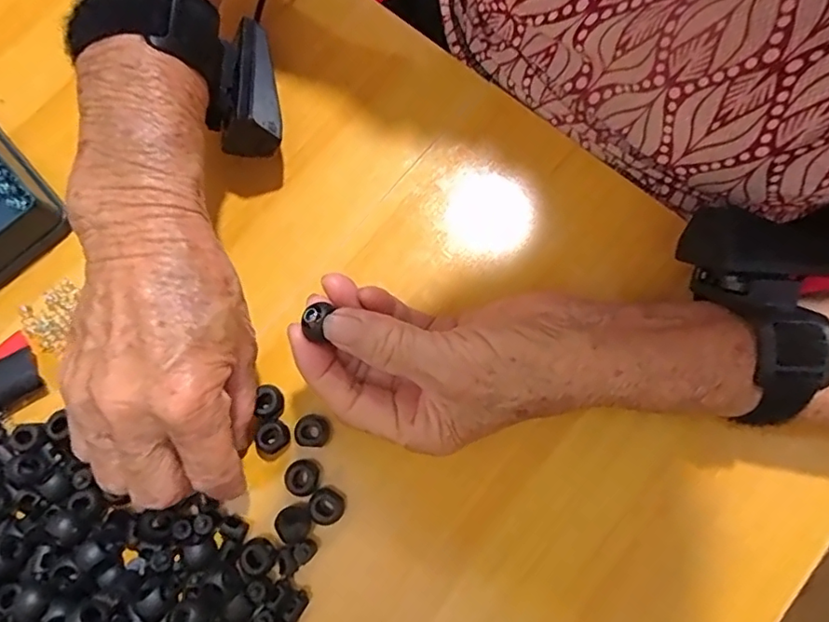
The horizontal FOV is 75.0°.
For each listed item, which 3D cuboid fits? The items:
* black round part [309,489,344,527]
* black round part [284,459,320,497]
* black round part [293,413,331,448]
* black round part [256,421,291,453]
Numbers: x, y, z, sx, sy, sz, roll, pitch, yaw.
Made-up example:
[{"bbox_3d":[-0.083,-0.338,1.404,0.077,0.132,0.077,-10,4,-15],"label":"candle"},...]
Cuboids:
[{"bbox_3d":[-0.045,0.101,0.279,0.017,0.014,0.017,0,77,1],"label":"black round part"},{"bbox_3d":[-0.058,0.087,0.281,0.017,0.010,0.017,0,77,1],"label":"black round part"},{"bbox_3d":[-0.054,0.063,0.286,0.018,0.012,0.017,0,77,1],"label":"black round part"},{"bbox_3d":[-0.074,0.066,0.285,0.016,0.012,0.014,-39,79,-7],"label":"black round part"}]

